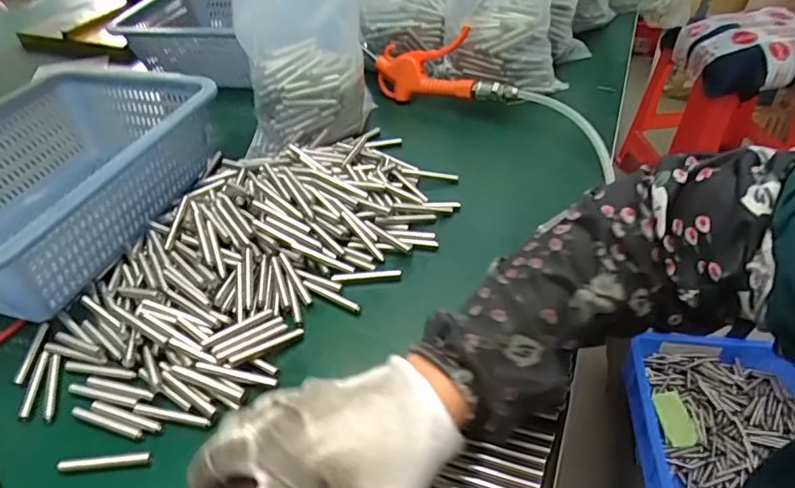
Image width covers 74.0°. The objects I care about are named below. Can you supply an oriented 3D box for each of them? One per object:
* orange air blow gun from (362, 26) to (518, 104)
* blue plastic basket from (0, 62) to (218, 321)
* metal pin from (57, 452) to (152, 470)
[{"bbox_3d":[0.047,-0.216,0.654,0.226,0.078,0.052,19,48,23],"label":"orange air blow gun"},{"bbox_3d":[-0.344,-0.062,0.519,0.232,0.099,0.312,11,45,16],"label":"blue plastic basket"},{"bbox_3d":[-0.187,0.138,0.335,0.057,0.006,0.006,-5,43,0],"label":"metal pin"}]

